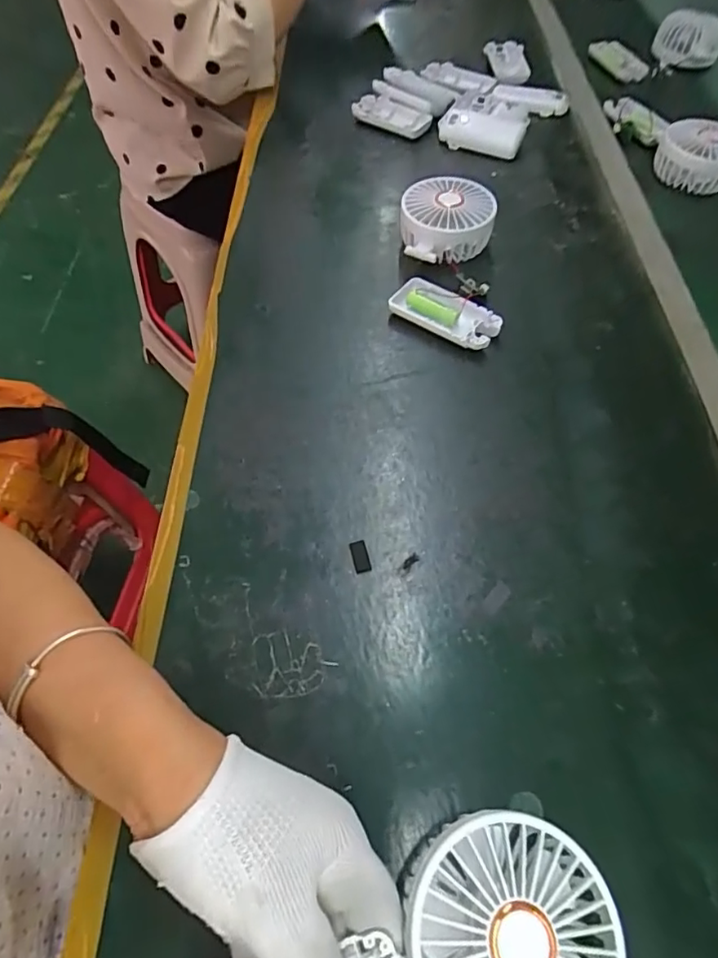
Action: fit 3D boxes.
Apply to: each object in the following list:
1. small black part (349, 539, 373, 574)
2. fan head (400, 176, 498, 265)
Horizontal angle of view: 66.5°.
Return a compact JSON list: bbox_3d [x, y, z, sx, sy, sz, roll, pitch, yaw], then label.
[{"bbox_3d":[0.001,0.052,0.364,0.011,0.004,0.023,-12,58,-6],"label":"small black part"},{"bbox_3d":[0.084,-0.244,0.527,0.086,0.049,0.093,2,57,3],"label":"fan head"}]

